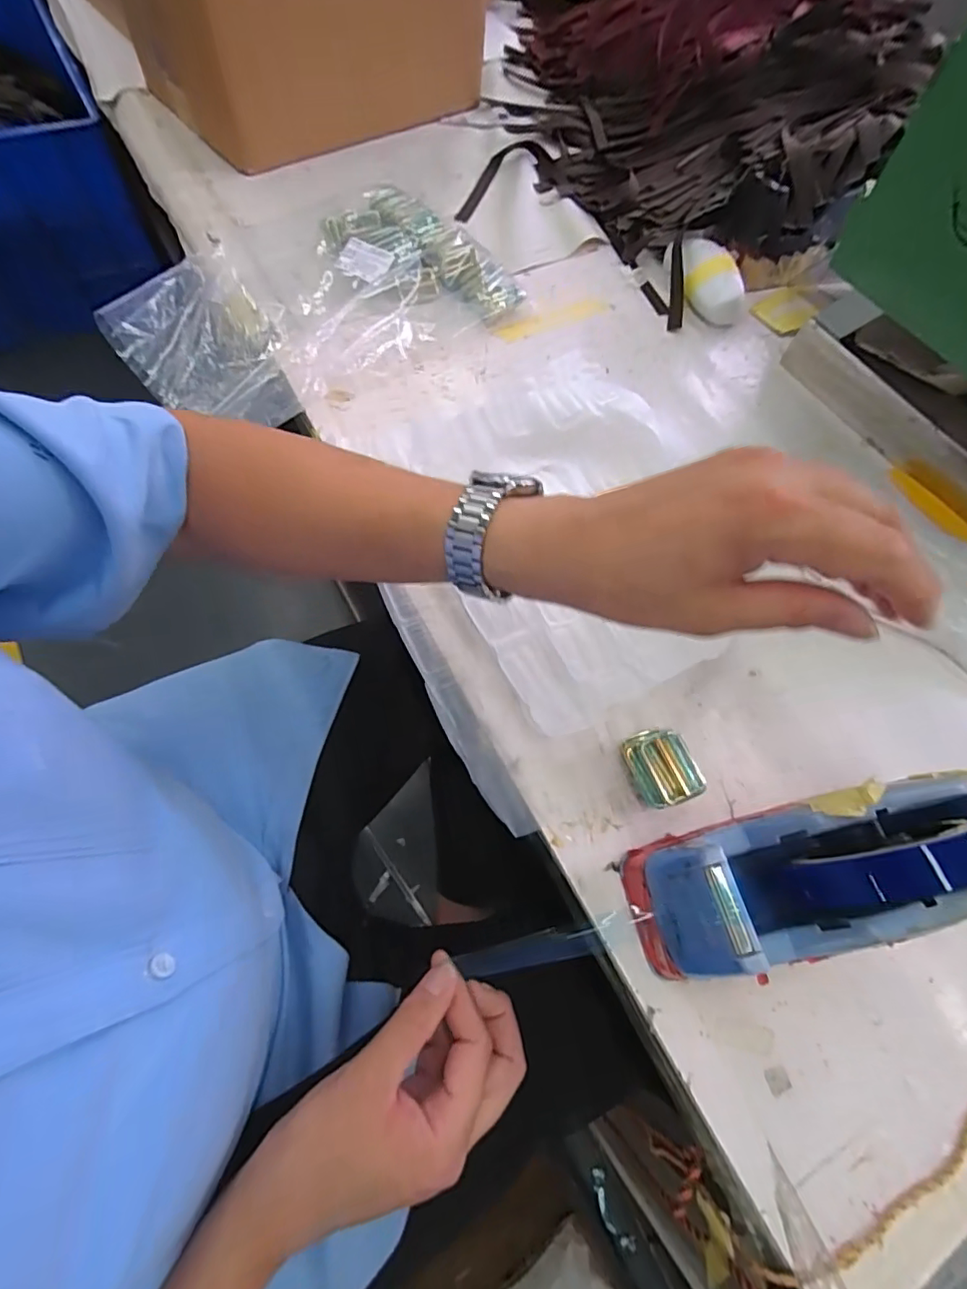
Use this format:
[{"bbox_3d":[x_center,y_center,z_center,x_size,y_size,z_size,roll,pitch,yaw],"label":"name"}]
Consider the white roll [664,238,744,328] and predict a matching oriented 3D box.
[{"bbox_3d":[0.245,-0.410,0.612,0.057,0.042,0.115,-10,66,-8],"label":"white roll"}]

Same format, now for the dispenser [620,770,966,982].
[{"bbox_3d":[0.188,0.129,0.305,0.196,0.102,0.077,-13,66,-10],"label":"dispenser"}]

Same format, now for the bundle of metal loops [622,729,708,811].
[{"bbox_3d":[0.116,0.081,0.363,0.035,0.032,0.051,-20,68,-12],"label":"bundle of metal loops"}]

